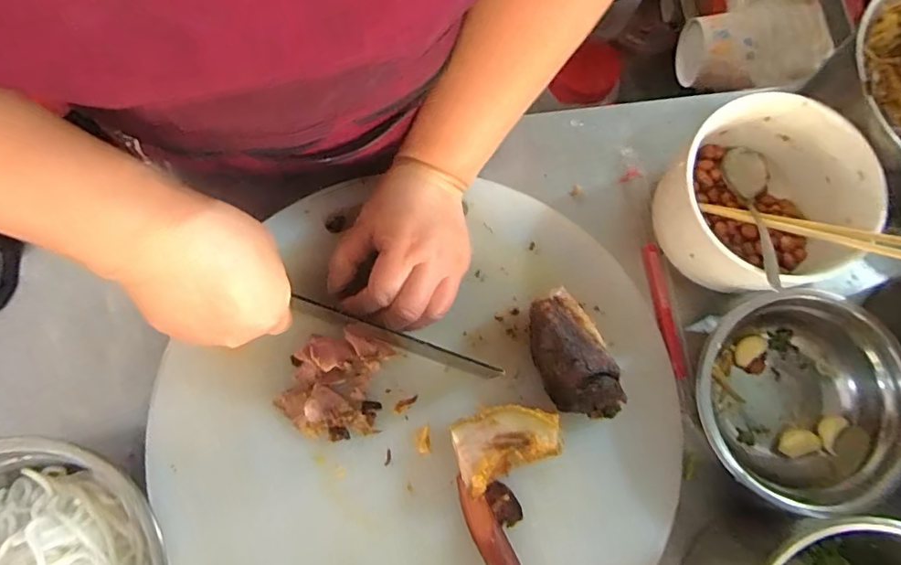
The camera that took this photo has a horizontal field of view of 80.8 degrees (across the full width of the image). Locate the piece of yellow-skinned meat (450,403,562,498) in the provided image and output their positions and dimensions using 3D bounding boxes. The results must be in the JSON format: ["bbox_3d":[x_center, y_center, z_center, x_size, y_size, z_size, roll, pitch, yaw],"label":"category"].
[{"bbox_3d":[0.038,0.110,0.373,0.077,0.037,0.048,-24,79,-7],"label":"piece of yellow-skinned meat"}]

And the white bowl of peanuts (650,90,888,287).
[{"bbox_3d":[0.223,-0.058,0.398,0.127,0.091,0.126,1,76,-3],"label":"white bowl of peanuts"}]

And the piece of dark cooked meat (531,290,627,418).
[{"bbox_3d":[0.087,0.055,0.384,0.045,0.047,0.096,-23,79,-7],"label":"piece of dark cooked meat"}]

